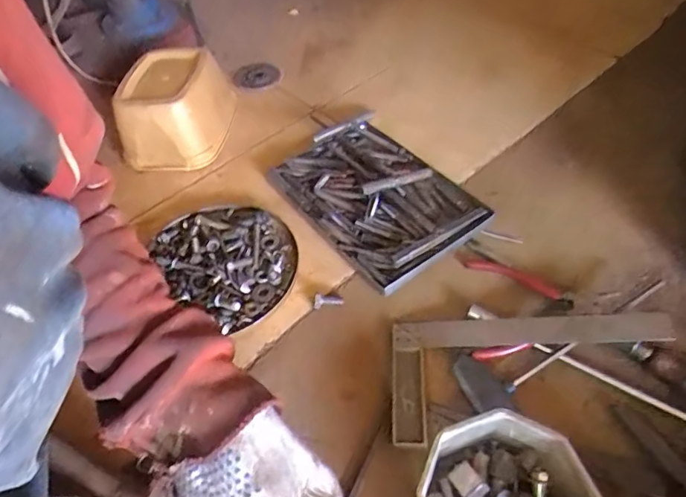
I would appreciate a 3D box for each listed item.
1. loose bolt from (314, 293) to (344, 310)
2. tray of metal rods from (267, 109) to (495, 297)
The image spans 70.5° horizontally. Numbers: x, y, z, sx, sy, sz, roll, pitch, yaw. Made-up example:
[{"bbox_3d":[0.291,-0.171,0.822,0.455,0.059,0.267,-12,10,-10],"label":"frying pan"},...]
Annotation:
[{"bbox_3d":[-0.015,0.053,0.512,0.031,0.015,0.014,-6,51,0],"label":"loose bolt"},{"bbox_3d":[0.036,-0.069,0.597,0.170,0.031,0.256,-32,54,-19],"label":"tray of metal rods"}]

